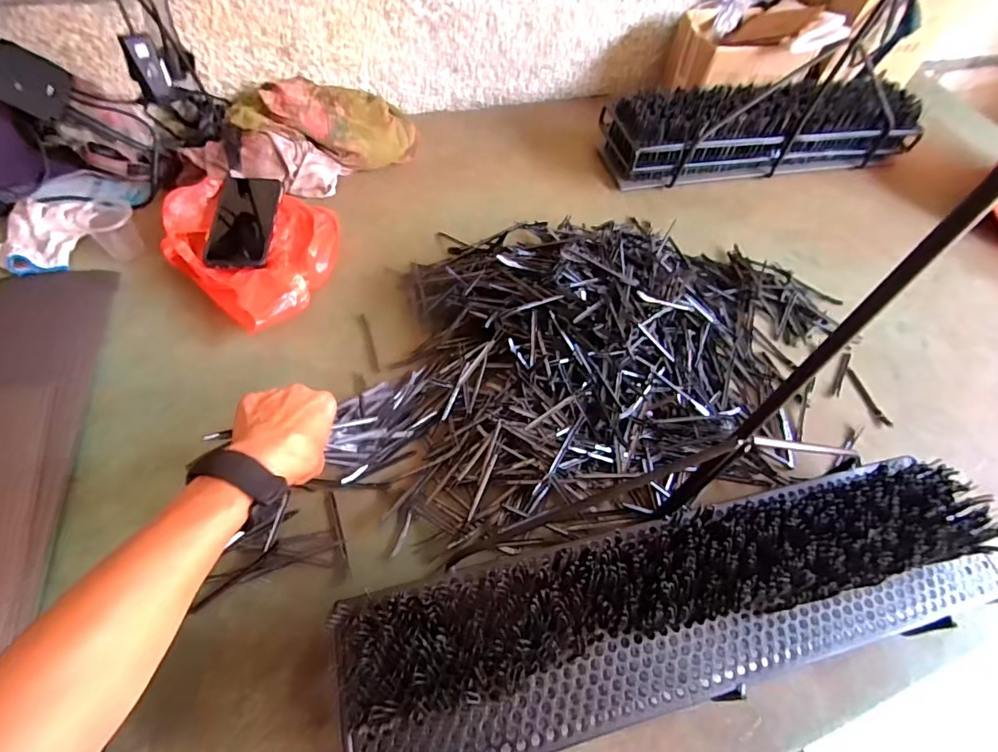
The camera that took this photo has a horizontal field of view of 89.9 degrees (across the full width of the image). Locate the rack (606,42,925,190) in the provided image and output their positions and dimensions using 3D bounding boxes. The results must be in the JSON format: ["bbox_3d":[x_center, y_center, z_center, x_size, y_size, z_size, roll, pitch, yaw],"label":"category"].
[{"bbox_3d":[0.476,-0.449,0.902,0.566,0.126,0.154,-6,58,-9],"label":"rack"}]

